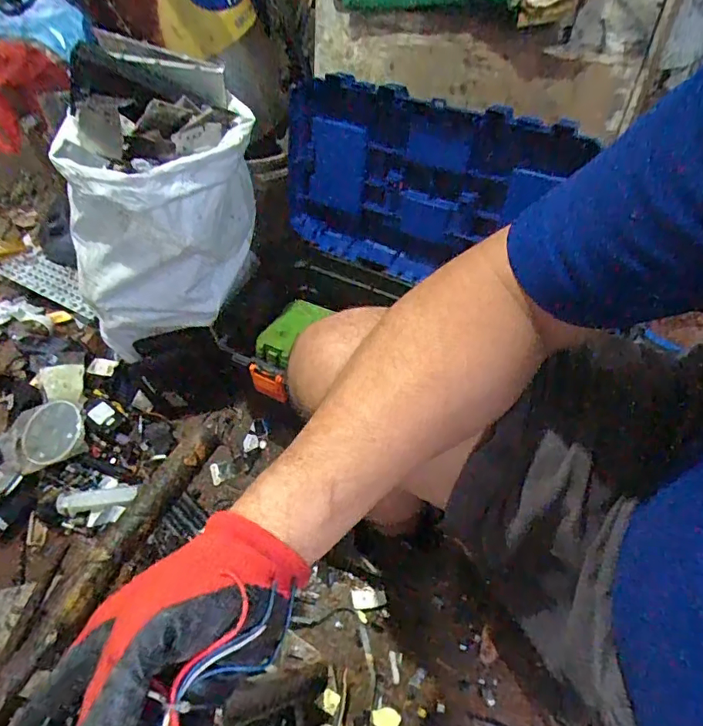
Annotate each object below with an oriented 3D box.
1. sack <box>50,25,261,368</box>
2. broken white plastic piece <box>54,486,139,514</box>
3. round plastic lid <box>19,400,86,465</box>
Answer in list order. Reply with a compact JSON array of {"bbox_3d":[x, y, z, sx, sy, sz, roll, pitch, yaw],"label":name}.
[{"bbox_3d":[-0.290,-0.237,0.768,0.253,0.284,0.300,14,59,12],"label":"sack"},{"bbox_3d":[-0.423,0.223,0.837,0.123,0.016,0.032,-6,56,-16],"label":"broken white plastic piece"},{"bbox_3d":[-0.536,0.122,0.893,0.121,0.015,0.107,-8,71,11],"label":"round plastic lid"}]

